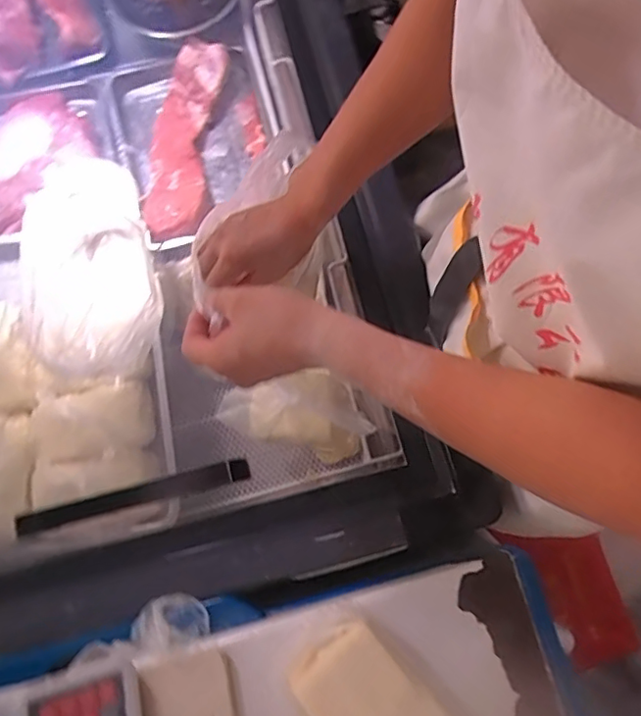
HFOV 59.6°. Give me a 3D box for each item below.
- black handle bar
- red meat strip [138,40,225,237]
[{"bbox_3d":[-0.208,0.155,0.626,0.251,0.028,0.025,-14,78,-3],"label":"black handle bar"},{"bbox_3d":[-0.263,-0.408,1.070,0.132,0.061,0.406,4,77,1],"label":"red meat strip"}]

